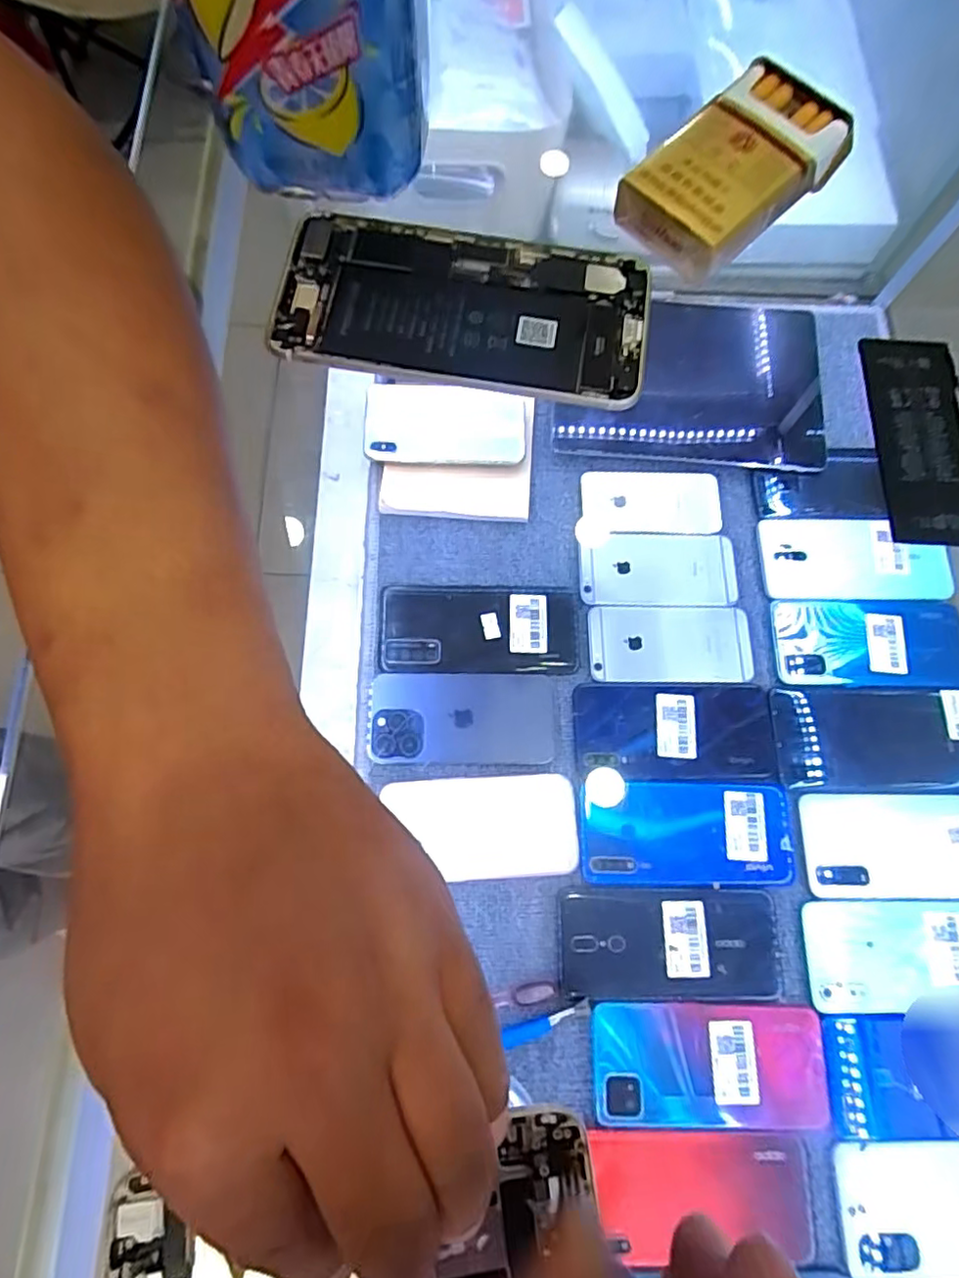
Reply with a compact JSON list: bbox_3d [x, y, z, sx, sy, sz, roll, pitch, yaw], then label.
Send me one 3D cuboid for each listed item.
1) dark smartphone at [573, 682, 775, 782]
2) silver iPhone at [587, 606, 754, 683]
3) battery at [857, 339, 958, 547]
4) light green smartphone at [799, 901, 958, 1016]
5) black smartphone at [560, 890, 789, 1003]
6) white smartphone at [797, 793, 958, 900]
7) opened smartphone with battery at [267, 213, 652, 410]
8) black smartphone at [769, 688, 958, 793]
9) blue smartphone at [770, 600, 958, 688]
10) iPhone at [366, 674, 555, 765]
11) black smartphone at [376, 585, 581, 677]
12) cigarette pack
[{"bbox_3d":[0.156,0.073,0.492,0.156,0.004,0.077,1,73,-1],"label":"dark smartphone"},{"bbox_3d":[0.160,0.004,0.516,0.136,0.005,0.066,1,73,-1],"label":"silver iPhone"},{"bbox_3d":[0.182,-0.083,0.254,0.037,0.006,0.093,2,73,-1],"label":"battery"},{"bbox_3d":[0.319,0.231,0.449,0.160,0.004,0.073,0,73,-1],"label":"light green smartphone"},{"bbox_3d":[0.140,0.222,0.448,0.162,0.005,0.074,1,73,-1],"label":"black smartphone"},{"bbox_3d":[0.328,0.158,0.473,0.157,0.006,0.075,0,73,-1],"label":"white smartphone"},{"bbox_3d":[-0.007,-0.142,0.264,0.155,0.009,0.076,8,73,1],"label":"opened smartphone with battery"},{"bbox_3d":[0.322,0.081,0.495,0.168,0.009,0.081,1,73,-1],"label":"black smartphone"},{"bbox_3d":[0.329,0.003,0.515,0.160,0.004,0.073,1,73,-1],"label":"blue smartphone"},{"bbox_3d":[-0.014,0.063,0.489,0.145,0.005,0.070,0,73,-1],"label":"iPhone"},{"bbox_3d":[0.000,-0.008,0.512,0.162,0.008,0.075,0,73,-1],"label":"black smartphone"},{"bbox_3d":[0.112,-0.208,0.273,0.095,0.027,0.059,-41,78,-12],"label":"cigarette pack"}]

